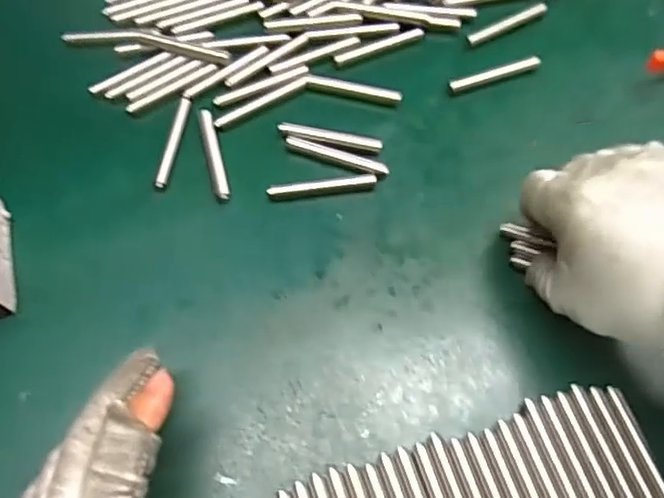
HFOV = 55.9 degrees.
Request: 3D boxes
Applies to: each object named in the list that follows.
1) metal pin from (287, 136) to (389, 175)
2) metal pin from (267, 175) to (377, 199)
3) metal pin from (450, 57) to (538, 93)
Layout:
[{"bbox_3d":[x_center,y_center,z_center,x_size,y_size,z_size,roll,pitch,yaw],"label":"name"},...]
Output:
[{"bbox_3d":[0.003,-0.052,0.350,0.059,0.007,0.006,21,67,10],"label":"metal pin"},{"bbox_3d":[-0.005,-0.035,0.342,0.058,0.008,0.008,-7,66,-3],"label":"metal pin"},{"bbox_3d":[0.097,-0.104,0.373,0.058,0.007,0.008,-19,67,-8],"label":"metal pin"}]

